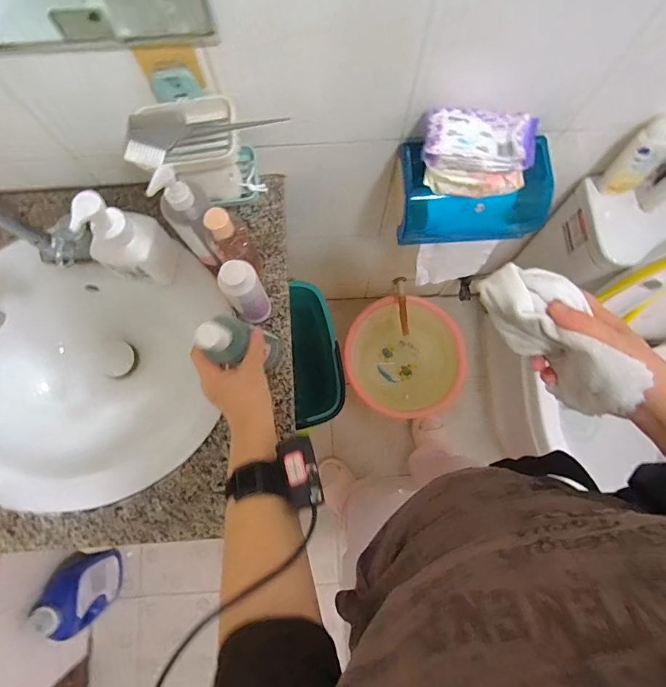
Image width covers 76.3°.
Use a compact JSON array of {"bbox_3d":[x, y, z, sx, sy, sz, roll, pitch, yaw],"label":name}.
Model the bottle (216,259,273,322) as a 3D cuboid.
[{"bbox_3d":[-0.121,-0.069,0.605,0.050,0.147,0.045,-41,82,-7],"label":"bottle"}]

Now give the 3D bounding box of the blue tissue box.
[{"bbox_3d":[0.225,-0.248,0.691,0.249,0.145,0.119,0,79,0],"label":"blue tissue box"}]

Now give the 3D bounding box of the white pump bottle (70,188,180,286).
[{"bbox_3d":[-0.288,-0.144,0.586,0.084,0.166,0.077,14,79,3],"label":"white pump bottle"}]

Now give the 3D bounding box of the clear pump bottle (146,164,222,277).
[{"bbox_3d":[-0.191,-0.161,0.602,0.062,0.220,0.062,-25,80,-5],"label":"clear pump bottle"}]

